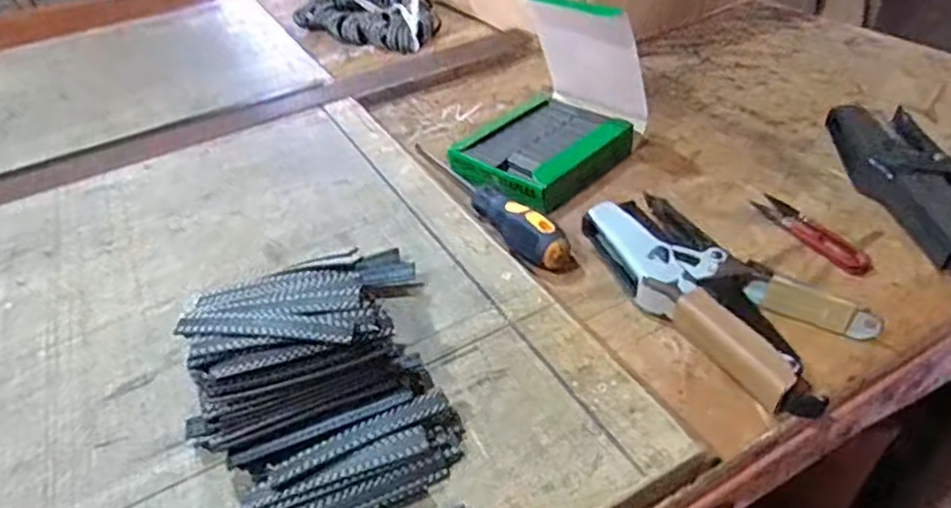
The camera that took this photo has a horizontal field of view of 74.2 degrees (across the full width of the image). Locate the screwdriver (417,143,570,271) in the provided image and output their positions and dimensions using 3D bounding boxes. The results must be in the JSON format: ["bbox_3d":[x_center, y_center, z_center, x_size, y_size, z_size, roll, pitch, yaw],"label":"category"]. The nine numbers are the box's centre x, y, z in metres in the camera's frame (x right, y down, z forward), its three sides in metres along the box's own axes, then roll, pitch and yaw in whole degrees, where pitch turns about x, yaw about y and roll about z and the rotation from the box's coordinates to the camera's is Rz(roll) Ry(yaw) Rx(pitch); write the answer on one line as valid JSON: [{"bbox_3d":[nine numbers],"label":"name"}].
[{"bbox_3d":[0.012,-0.037,0.490,0.032,0.030,0.169,-27,42,-22],"label":"screwdriver"}]

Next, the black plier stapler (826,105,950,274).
[{"bbox_3d":[0.325,-0.057,0.475,0.093,0.034,0.186,-16,39,-11],"label":"black plier stapler"}]

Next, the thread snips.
[{"bbox_3d":[0.243,-0.017,0.456,0.024,0.014,0.099,-18,40,-13],"label":"thread snips"}]

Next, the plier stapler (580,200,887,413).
[{"bbox_3d":[0.151,0.019,0.405,0.099,0.036,0.188,-27,43,-23],"label":"plier stapler"}]

